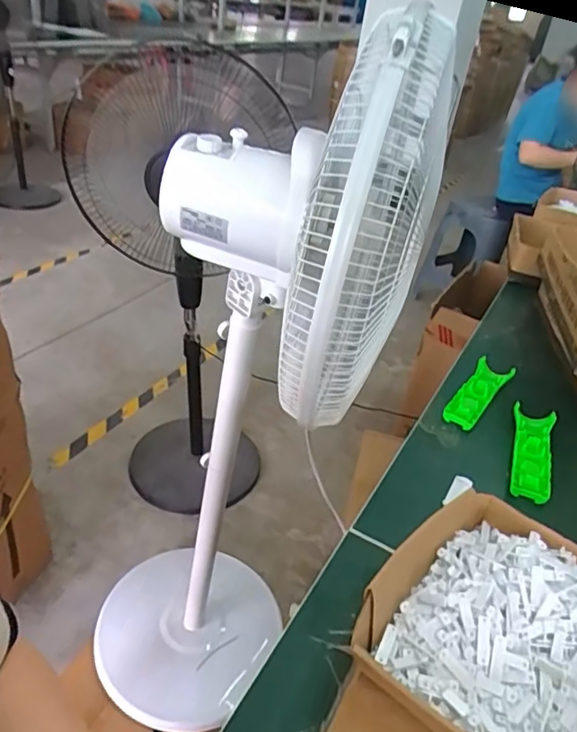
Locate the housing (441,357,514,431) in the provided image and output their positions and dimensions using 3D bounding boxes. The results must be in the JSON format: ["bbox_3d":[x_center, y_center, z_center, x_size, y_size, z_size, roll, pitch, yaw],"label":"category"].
[{"bbox_3d":[0.273,0.035,0.803,0.046,0.031,0.163,26,38,25],"label":"housing"}]

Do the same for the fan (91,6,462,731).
[{"bbox_3d":[-0.101,0.118,0.837,0.408,1.066,0.438,17,35,13],"label":"fan"}]

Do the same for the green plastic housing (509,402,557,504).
[{"bbox_3d":[0.309,0.104,0.712,0.045,0.020,0.172,17,35,13],"label":"green plastic housing"}]

